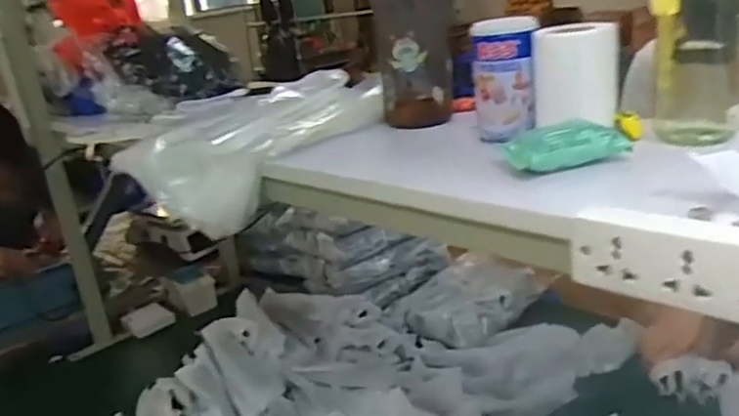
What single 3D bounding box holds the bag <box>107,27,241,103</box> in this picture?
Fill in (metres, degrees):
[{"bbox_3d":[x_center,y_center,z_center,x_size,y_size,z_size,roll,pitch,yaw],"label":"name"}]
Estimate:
[{"bbox_3d":[-0.333,-0.248,1.151,0.211,0.119,0.143,-22,24,-36],"label":"bag"}]

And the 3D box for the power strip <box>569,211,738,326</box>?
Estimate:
[{"bbox_3d":[0.208,0.035,0.403,0.031,0.048,0.169,-24,25,-39],"label":"power strip"}]

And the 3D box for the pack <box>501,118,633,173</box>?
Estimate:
[{"bbox_3d":[0.175,-0.058,0.587,0.103,0.031,0.053,-8,19,-3],"label":"pack"}]

